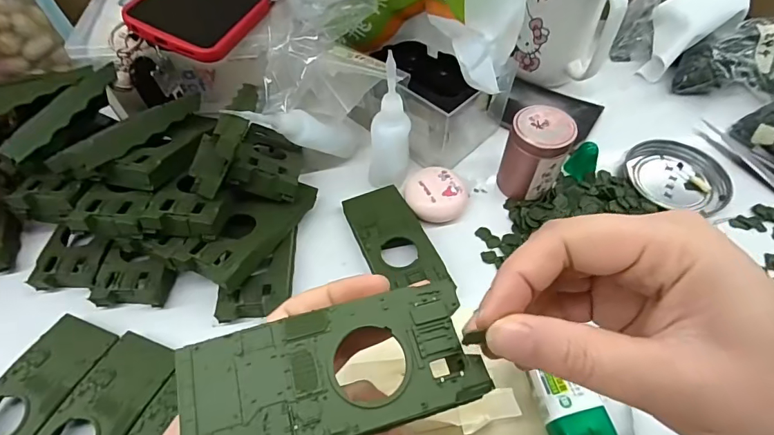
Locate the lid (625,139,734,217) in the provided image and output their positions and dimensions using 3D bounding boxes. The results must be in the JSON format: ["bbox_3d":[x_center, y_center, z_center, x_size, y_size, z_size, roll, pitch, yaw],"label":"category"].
[{"bbox_3d":[0.244,-0.037,0.369,0.075,0.009,0.075,-1,54,1],"label":"lid"}]

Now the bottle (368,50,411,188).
[{"bbox_3d":[0.001,-0.068,0.319,0.031,0.090,0.026,2,55,3],"label":"bottle"}]

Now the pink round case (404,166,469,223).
[{"bbox_3d":[0.039,-0.017,0.347,0.047,0.021,0.044,-1,54,1],"label":"pink round case"}]

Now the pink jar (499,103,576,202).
[{"bbox_3d":[0.113,-0.049,0.337,0.043,0.062,0.040,-1,54,1],"label":"pink jar"}]

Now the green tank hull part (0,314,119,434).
[{"bbox_3d":[-0.213,0.108,0.257,0.045,0.014,0.102,16,56,13],"label":"green tank hull part"}]

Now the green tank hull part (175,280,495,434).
[{"bbox_3d":[-0.018,0.054,0.154,0.102,0.007,0.044,-13,55,-13],"label":"green tank hull part"}]

